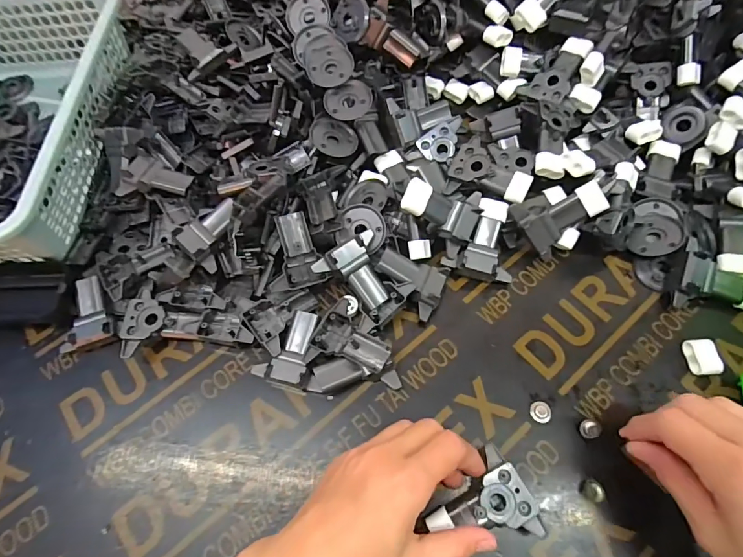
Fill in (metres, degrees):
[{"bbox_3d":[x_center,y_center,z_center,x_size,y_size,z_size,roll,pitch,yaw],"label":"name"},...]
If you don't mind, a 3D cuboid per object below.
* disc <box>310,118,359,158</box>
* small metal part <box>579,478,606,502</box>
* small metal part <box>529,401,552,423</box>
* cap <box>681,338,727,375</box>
[{"bbox_3d":[-0.033,-0.126,0.371,0.042,0.004,0.037,9,67,-14],"label":"disc"},{"bbox_3d":[0.148,0.142,0.278,0.015,0.004,0.013,5,63,5],"label":"small metal part"},{"bbox_3d":[0.123,0.097,0.302,0.015,0.004,0.015,-1,63,2],"label":"small metal part"},{"bbox_3d":[0.243,0.058,0.306,0.015,0.015,0.026,-3,63,0],"label":"cap"}]

